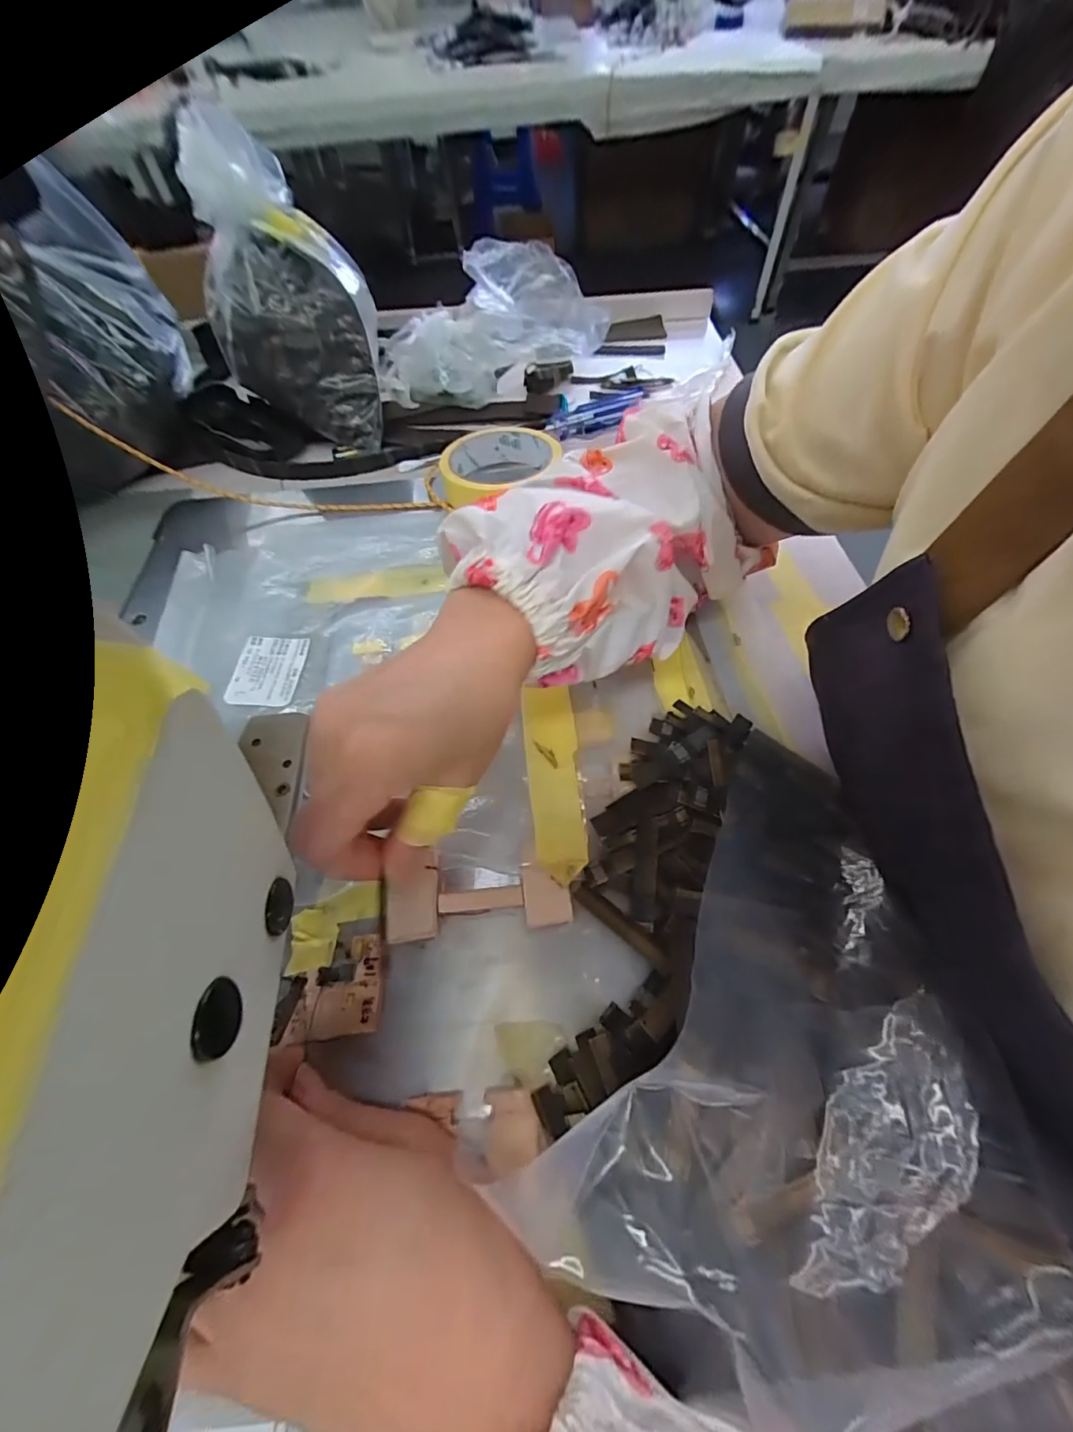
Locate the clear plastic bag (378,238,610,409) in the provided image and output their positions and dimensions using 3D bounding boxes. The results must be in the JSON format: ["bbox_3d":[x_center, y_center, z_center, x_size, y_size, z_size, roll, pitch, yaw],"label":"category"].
[{"bbox_3d":[-0.035,-0.375,0.450,0.233,0.092,0.125,-12,59,-5],"label":"clear plastic bag"}]

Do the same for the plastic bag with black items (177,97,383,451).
[{"bbox_3d":[-0.197,-0.329,0.381,0.124,0.169,0.150,-12,59,-5],"label":"plastic bag with black items"}]

